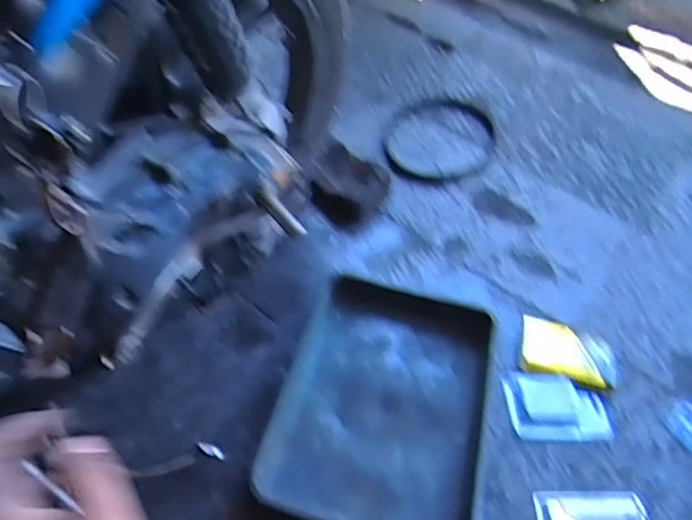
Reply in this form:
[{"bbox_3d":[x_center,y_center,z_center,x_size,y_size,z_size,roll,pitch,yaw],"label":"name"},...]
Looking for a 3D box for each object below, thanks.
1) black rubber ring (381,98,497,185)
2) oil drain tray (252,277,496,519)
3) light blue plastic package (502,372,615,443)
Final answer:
[{"bbox_3d":[0.200,-0.260,1.104,0.226,0.020,0.302,21,52,13],"label":"black rubber ring"},{"bbox_3d":[0.056,0.189,0.711,0.271,0.044,0.357,15,51,8],"label":"oil drain tray"},{"bbox_3d":[0.297,0.204,0.735,0.136,0.023,0.091,2,50,-2],"label":"light blue plastic package"}]

